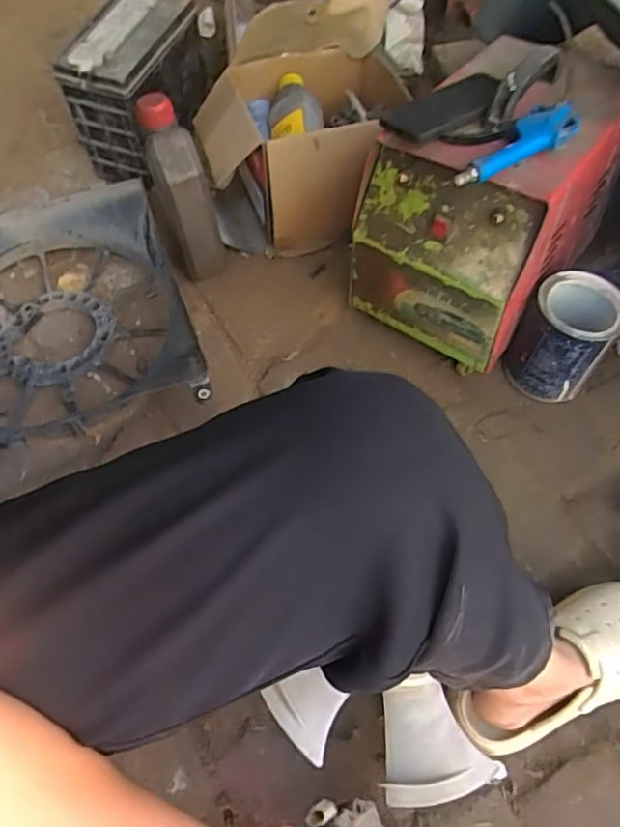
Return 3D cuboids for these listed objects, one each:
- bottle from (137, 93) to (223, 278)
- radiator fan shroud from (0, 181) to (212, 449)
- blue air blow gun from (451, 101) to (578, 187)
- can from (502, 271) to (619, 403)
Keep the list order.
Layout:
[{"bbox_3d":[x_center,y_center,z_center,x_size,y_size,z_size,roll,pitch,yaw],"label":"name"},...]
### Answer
[{"bbox_3d":[-0.171,-0.293,0.845,0.078,0.251,0.077,-16,42,-7],"label":"bottle"},{"bbox_3d":[-0.370,-0.126,0.853,0.368,0.079,0.379,-19,63,-9],"label":"radiator fan shroud"},{"bbox_3d":[0.216,-0.275,0.638,0.147,0.025,0.050,-36,66,-17],"label":"blue air blow gun"},{"bbox_3d":[0.316,-0.093,0.774,0.103,0.135,0.108,-1,62,1],"label":"can"}]

